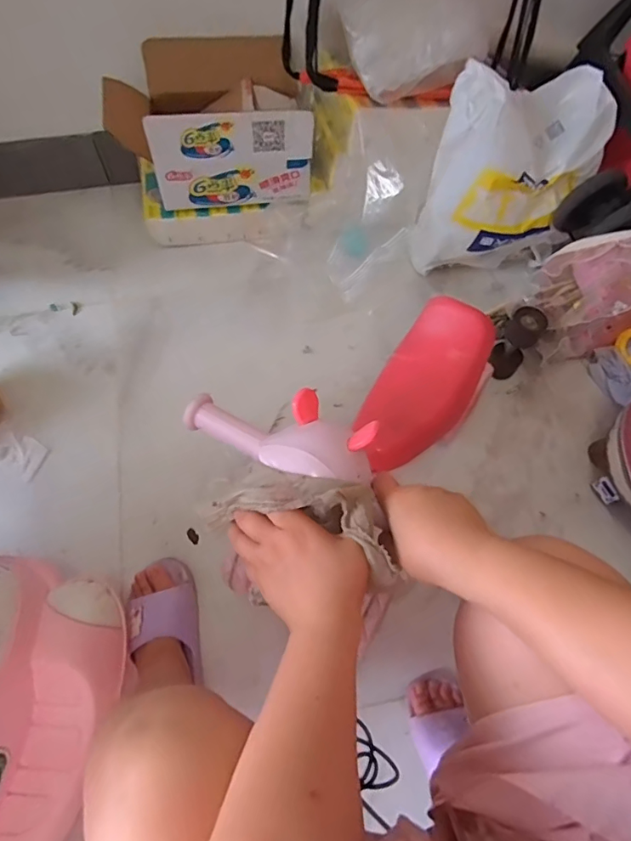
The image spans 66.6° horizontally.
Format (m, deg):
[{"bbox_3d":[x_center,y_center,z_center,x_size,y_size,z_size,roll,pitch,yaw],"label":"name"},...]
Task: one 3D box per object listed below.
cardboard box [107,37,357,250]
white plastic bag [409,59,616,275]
[{"bbox_3d":[-0.163,-0.558,0.991,0.419,0.274,0.258,-9,63,-5],"label":"cardboard box"},{"bbox_3d":[0.368,-0.471,0.914,0.253,0.325,0.285,23,65,10],"label":"white plastic bag"}]

